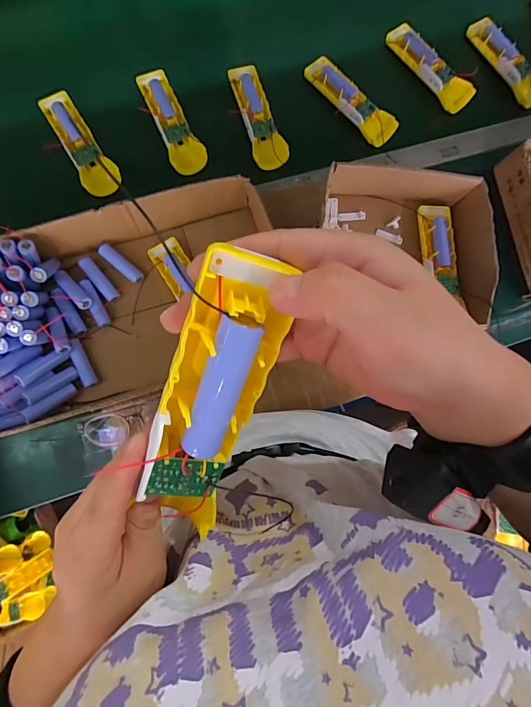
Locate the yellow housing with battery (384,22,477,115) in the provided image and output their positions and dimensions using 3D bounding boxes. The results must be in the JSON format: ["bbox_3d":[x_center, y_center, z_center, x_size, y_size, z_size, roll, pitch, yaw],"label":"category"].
[{"bbox_3d":[0.259,-0.458,0.618,0.052,0.023,0.168,-43,88,-9],"label":"yellow housing with battery"}]

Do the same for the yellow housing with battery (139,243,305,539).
[{"bbox_3d":[-0.024,0.025,0.175,0.041,0.020,0.139,17,112,-3],"label":"yellow housing with battery"}]

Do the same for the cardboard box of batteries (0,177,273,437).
[{"bbox_3d":[-0.185,-0.059,0.506,0.405,0.083,0.238,-14,84,-7],"label":"cardboard box of batteries"}]

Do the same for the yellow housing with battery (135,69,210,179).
[{"bbox_3d":[-0.134,-0.341,0.567,0.051,0.027,0.159,-21,85,-8],"label":"yellow housing with battery"}]

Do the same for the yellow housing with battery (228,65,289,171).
[{"bbox_3d":[-0.010,-0.354,0.575,0.048,0.017,0.170,-16,84,-7],"label":"yellow housing with battery"}]

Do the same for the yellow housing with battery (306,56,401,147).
[{"bbox_3d":[0.129,-0.390,0.595,0.169,0.020,0.054,45,81,1],"label":"yellow housing with battery"}]

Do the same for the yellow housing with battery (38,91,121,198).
[{"bbox_3d":[-0.264,-0.299,0.554,0.049,0.036,0.153,-31,86,-9],"label":"yellow housing with battery"}]

